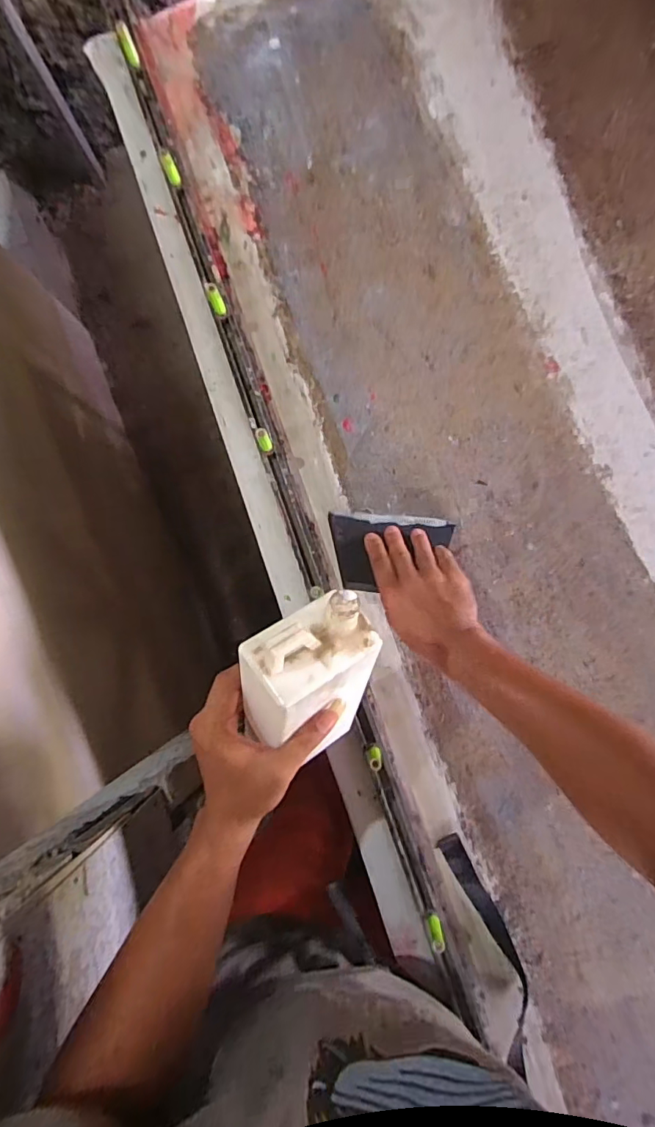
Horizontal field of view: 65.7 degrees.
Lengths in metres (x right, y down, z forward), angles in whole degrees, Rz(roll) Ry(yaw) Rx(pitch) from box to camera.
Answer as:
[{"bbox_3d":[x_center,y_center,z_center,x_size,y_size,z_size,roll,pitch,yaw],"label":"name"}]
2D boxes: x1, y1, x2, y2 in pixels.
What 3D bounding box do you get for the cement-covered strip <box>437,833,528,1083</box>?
[{"bbox_3d":[0.184,0.425,0.561,0.043,0.033,0.237,-18,84,1],"label":"cement-covered strip"}]

